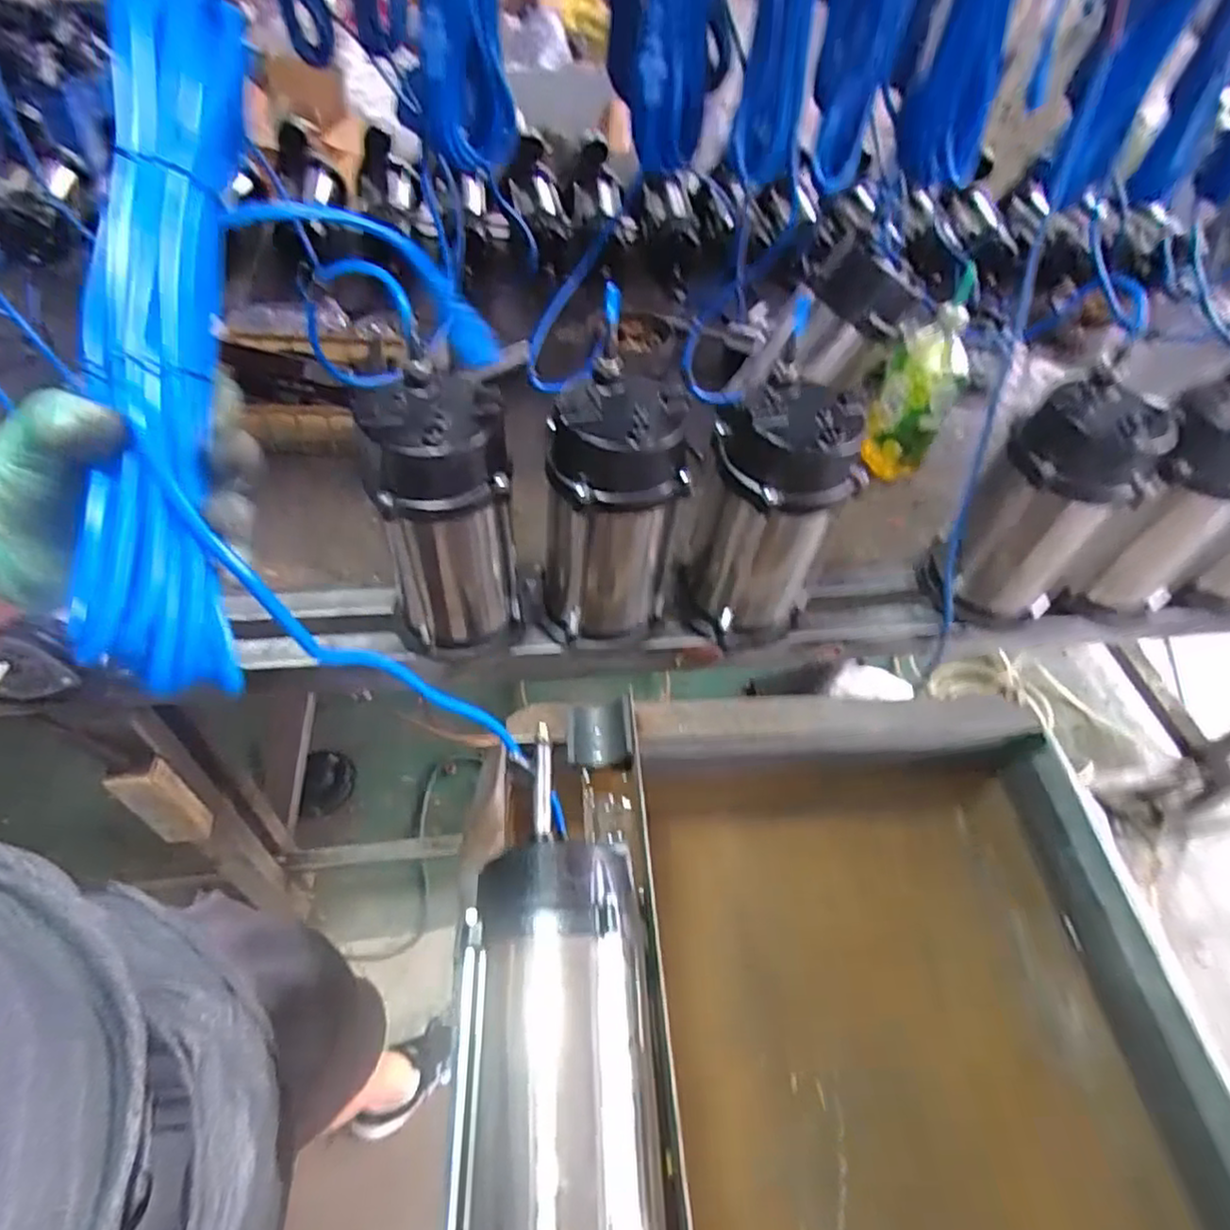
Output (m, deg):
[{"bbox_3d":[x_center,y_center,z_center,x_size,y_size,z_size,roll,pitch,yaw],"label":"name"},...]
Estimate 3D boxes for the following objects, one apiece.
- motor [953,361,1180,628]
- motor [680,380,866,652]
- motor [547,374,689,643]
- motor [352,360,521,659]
[{"bbox_3d":[0.436,-0.105,0.726,0.122,0.254,0.107,33,55,20],"label":"motor"},{"bbox_3d":[0.148,-0.088,0.691,0.122,0.258,0.107,-8,52,-12],"label":"motor"},{"bbox_3d":[-0.005,-0.081,0.674,0.123,0.267,0.105,3,50,-3],"label":"motor"},{"bbox_3d":[-0.151,-0.077,0.648,0.120,0.261,0.108,-13,53,-15],"label":"motor"}]

